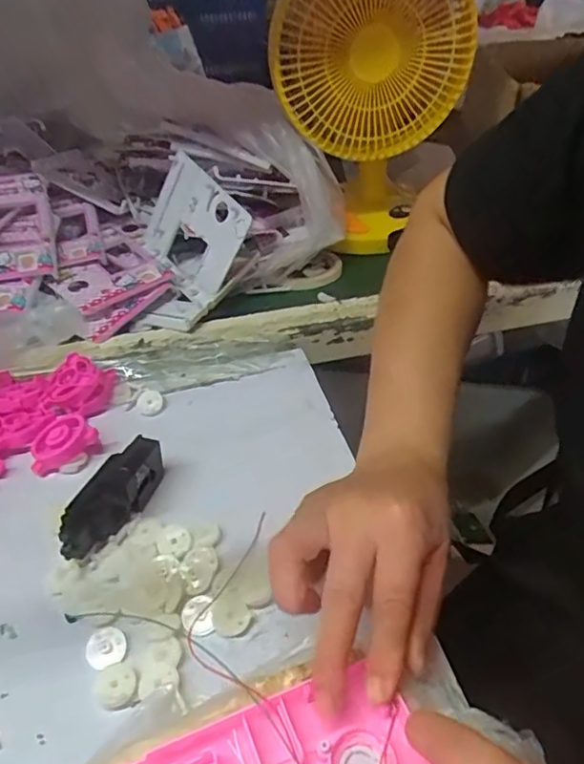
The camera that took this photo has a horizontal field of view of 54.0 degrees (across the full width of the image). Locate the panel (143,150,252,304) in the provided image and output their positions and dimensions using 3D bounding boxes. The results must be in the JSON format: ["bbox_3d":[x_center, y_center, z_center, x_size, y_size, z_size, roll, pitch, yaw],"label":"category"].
[{"bbox_3d":[-0.108,-0.170,0.639,0.145,0.110,0.019,47,24,25],"label":"panel"}]

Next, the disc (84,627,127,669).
[{"bbox_3d":[-0.110,0.155,0.337,0.023,0.006,0.023,-1,39,1],"label":"disc"}]

